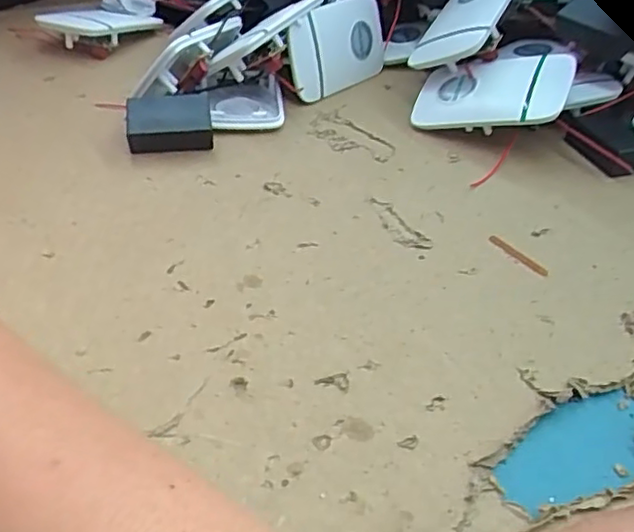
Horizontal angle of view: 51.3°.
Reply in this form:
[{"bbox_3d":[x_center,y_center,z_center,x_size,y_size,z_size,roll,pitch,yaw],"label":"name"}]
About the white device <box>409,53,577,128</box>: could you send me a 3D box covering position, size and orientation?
[{"bbox_3d":[0.110,-0.112,0.413,0.099,0.011,0.055,6,62,39],"label":"white device"}]

